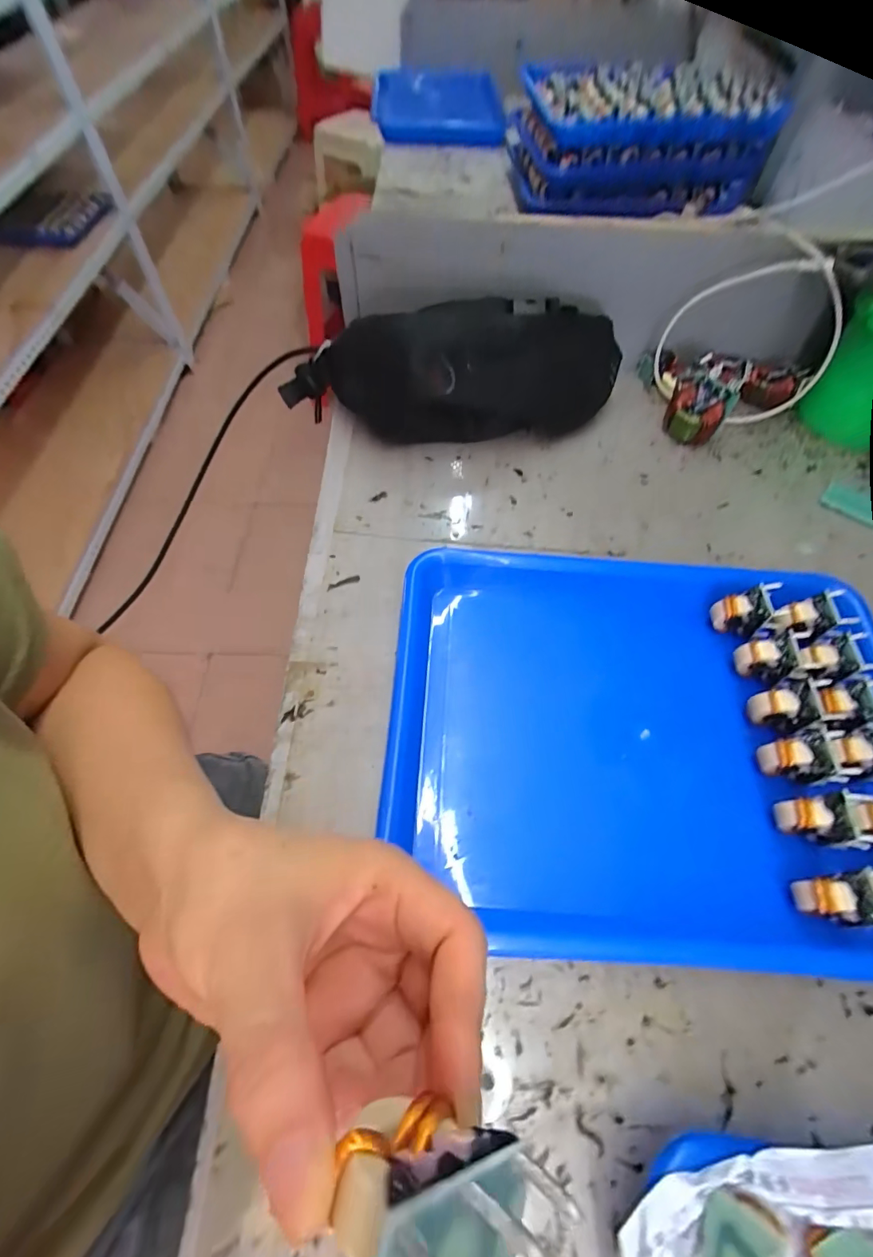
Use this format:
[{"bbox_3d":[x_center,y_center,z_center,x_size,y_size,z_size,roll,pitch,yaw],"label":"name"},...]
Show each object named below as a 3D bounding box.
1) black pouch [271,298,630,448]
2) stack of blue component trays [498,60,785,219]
[{"bbox_3d":[0.008,-0.248,0.439,0.323,0.091,0.110,-4,60,-3],"label":"black pouch"},{"bbox_3d":[0.280,-0.698,0.663,0.317,0.112,0.196,-1,60,-2],"label":"stack of blue component trays"}]

